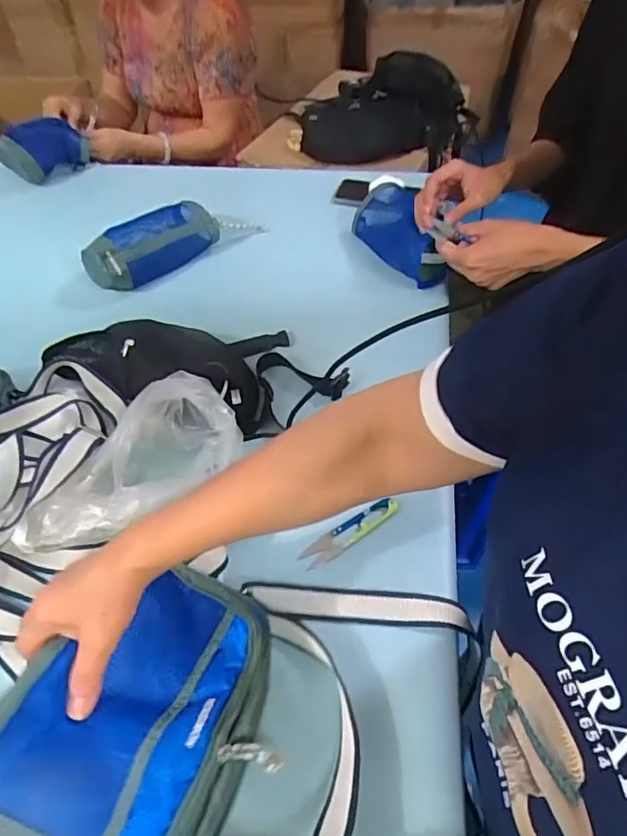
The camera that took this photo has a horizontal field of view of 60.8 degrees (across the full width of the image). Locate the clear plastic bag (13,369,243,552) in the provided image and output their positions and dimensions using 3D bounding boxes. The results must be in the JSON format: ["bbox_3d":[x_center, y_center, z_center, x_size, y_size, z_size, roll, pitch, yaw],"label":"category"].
[{"bbox_3d":[-0.200,0.050,0.565,0.248,0.094,0.151,-17,53,-12],"label":"clear plastic bag"}]

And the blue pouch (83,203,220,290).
[{"bbox_3d":[-0.270,-0.281,0.881,0.094,0.094,0.220,34,59,25],"label":"blue pouch"}]

